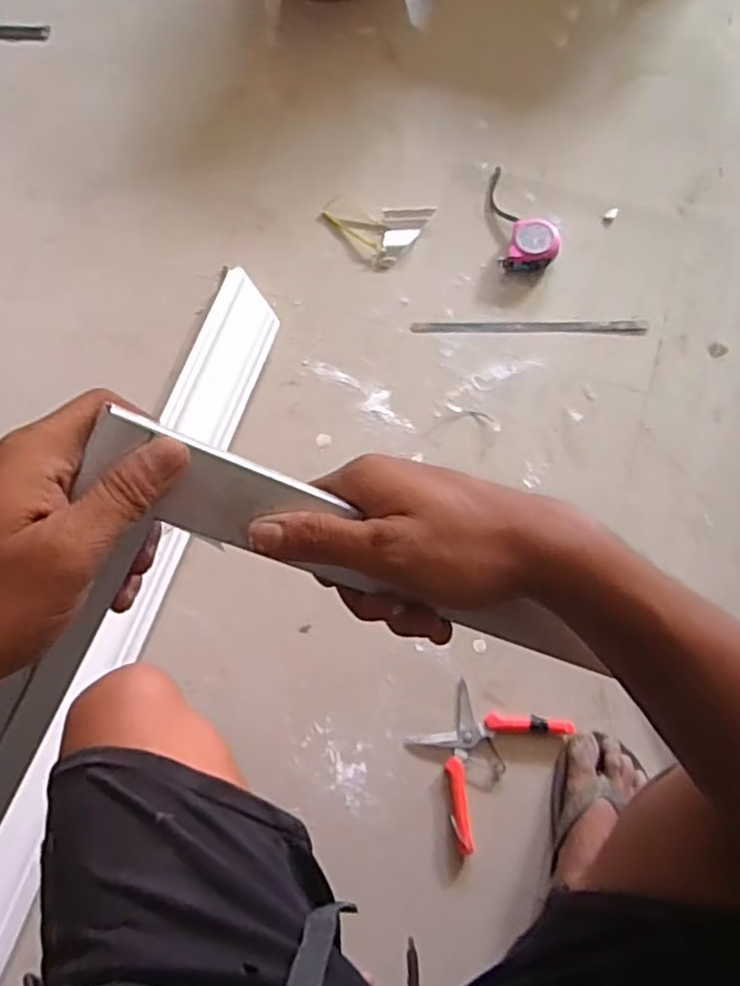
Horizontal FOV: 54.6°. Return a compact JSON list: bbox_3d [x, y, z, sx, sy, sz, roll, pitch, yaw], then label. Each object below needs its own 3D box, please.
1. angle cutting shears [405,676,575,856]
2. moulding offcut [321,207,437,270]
[{"bbox_3d":[0.116,0.275,0.768,0.117,0.018,0.169,42,78,14],"label":"angle cutting shears"},{"bbox_3d":[0.016,-0.353,0.987,0.146,0.011,0.089,-3,72,1],"label":"moulding offcut"}]

